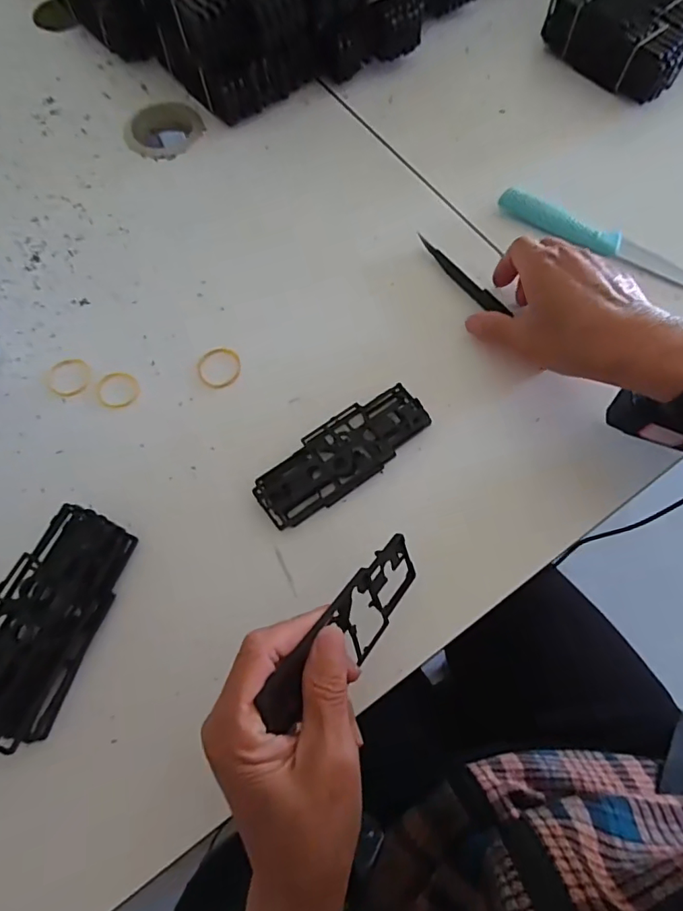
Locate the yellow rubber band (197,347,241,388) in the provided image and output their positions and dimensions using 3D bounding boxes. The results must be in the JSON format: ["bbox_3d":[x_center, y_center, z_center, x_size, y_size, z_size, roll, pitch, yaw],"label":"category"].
[{"bbox_3d":[-0.090,-0.066,0.374,0.032,0.004,0.033,0,67,1],"label":"yellow rubber band"}]

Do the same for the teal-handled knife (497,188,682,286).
[{"bbox_3d":[0.211,-0.169,0.399,0.180,0.015,0.022,26,70,11],"label":"teal-handled knife"}]

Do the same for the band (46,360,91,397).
[{"bbox_3d":[-0.198,-0.057,0.368,0.032,0.004,0.034,0,67,1],"label":"band"}]

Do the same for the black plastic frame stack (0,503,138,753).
[{"bbox_3d":[-0.173,0.094,0.294,0.055,0.034,0.126,15,68,7],"label":"black plastic frame stack"}]

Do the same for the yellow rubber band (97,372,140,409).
[{"bbox_3d":[-0.161,-0.048,0.364,0.029,0.004,0.031,0,67,1],"label":"yellow rubber band"}]

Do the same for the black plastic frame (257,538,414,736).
[{"bbox_3d":[0.007,0.090,0.263,0.009,0.043,0.118,4,38,42],"label":"black plastic frame"}]

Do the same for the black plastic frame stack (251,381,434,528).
[{"bbox_3d":[0.001,0.000,0.345,0.125,0.023,0.046,-35,71,-13],"label":"black plastic frame stack"}]

